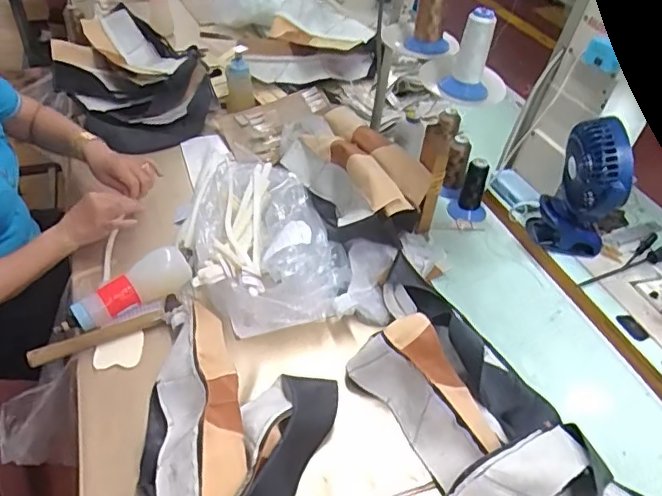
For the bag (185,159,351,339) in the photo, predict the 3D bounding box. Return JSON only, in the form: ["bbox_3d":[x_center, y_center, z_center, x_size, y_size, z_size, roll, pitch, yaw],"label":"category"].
[{"bbox_3d":[-0.124,-0.030,0.926,0.223,0.100,0.378,-12,44,-15],"label":"bag"}]

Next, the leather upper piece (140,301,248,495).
[{"bbox_3d":[-0.176,0.197,0.699,0.121,0.062,0.316,-8,43,-10],"label":"leather upper piece"}]

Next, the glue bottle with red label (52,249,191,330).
[{"bbox_3d":[-0.305,0.068,0.837,0.205,0.056,0.059,-32,53,-33],"label":"glue bottle with red label"}]

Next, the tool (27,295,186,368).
[{"bbox_3d":[-0.321,0.121,0.811,0.211,0.024,0.055,-15,45,-20],"label":"tool"}]

